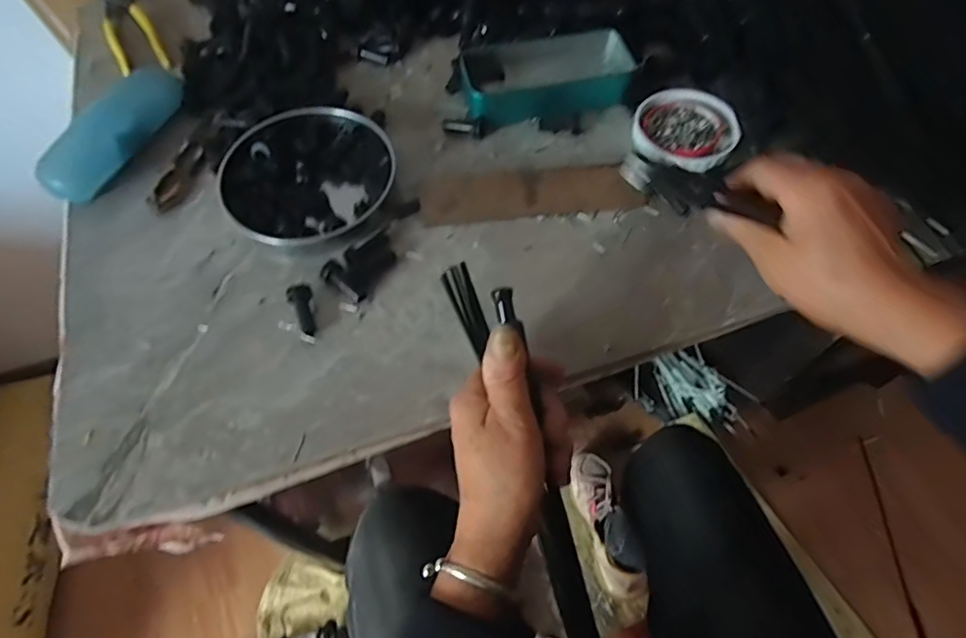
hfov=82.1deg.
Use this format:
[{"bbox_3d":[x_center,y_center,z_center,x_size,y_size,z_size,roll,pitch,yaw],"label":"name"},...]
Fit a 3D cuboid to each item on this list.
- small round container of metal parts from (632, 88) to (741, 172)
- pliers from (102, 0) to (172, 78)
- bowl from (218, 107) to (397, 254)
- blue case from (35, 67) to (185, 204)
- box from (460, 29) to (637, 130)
[{"bbox_3d":[0.177,-0.166,0.489,0.085,0.018,0.089,0,60,1],"label":"small round container of metal parts"},{"bbox_3d":[-0.375,-0.309,0.588,0.047,0.019,0.165,-27,63,-14],"label":"pliers"},{"bbox_3d":[-0.146,-0.117,0.454,0.133,0.027,0.134,0,60,1],"label":"bowl"},{"bbox_3d":[-0.316,-0.166,0.483,0.034,0.042,0.152,22,63,13],"label":"blue case"},{"bbox_3d":[0.061,-0.217,0.505,0.155,0.033,0.082,-8,60,-4],"label":"box"}]

